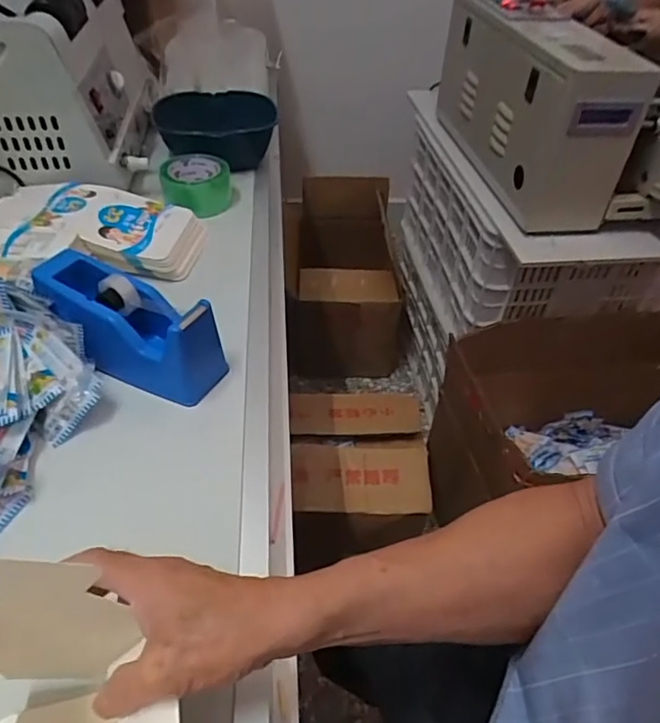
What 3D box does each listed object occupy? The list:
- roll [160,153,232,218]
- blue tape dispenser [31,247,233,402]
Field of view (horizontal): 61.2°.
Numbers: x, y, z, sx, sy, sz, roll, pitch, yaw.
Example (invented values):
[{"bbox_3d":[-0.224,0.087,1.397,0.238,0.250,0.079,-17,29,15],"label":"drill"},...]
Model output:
[{"bbox_3d":[-0.209,-0.276,0.868,0.100,0.060,0.108,2,44,-1],"label":"roll"},{"bbox_3d":[-0.208,-0.037,0.578,0.199,0.096,0.082,23,47,19],"label":"blue tape dispenser"}]

